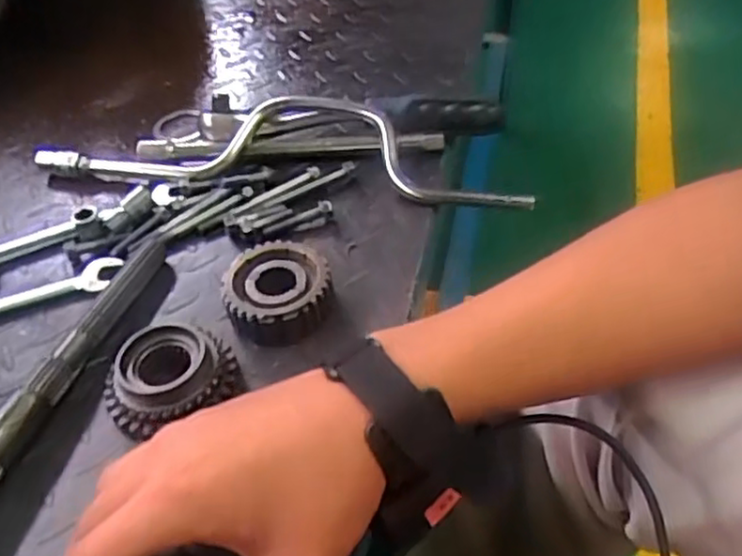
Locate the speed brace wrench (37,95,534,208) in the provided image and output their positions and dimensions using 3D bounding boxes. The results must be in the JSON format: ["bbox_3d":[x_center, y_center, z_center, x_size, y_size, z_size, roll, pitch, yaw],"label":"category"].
[{"bbox_3d":[-0.073,-0.108,0.555,0.401,0.043,0.083,6,47,12],"label":"speed brace wrench"}]

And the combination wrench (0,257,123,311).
[{"bbox_3d":[-0.241,0.015,0.477,0.136,0.009,0.023,-21,48,-14],"label":"combination wrench"}]

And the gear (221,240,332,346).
[{"bbox_3d":[-0.061,0.008,0.452,0.067,0.028,0.066,-9,46,-3],"label":"gear"}]

